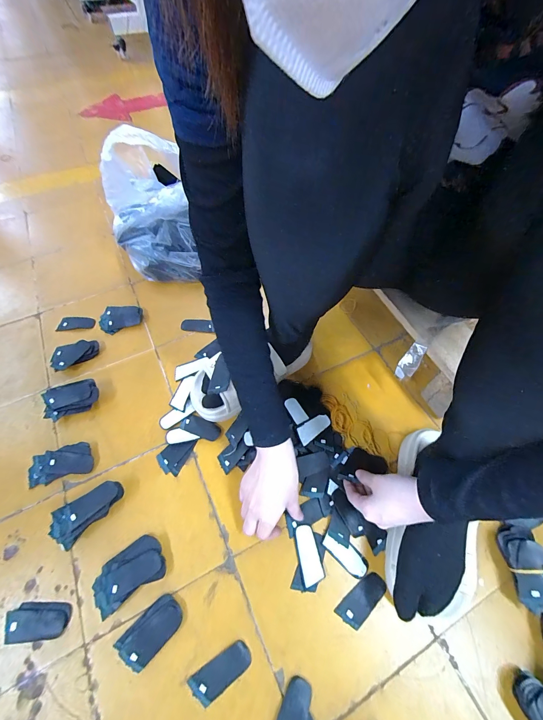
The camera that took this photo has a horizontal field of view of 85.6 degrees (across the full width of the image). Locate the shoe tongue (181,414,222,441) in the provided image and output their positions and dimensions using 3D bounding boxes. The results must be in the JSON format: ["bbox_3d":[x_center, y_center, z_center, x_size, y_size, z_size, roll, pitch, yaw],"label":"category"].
[{"bbox_3d":[-0.123,0.117,0.510,0.068,0.008,0.031,17,62,11],"label":"shoe tongue"}]

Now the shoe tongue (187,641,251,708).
[{"bbox_3d":[-0.061,0.381,0.359,0.074,0.006,0.032,-29,63,-15],"label":"shoe tongue"}]

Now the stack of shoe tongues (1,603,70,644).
[{"bbox_3d":[-0.302,0.337,0.377,0.075,0.007,0.039,-2,60,0],"label":"stack of shoe tongues"}]

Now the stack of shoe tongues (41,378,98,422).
[{"bbox_3d":[-0.352,0.069,0.517,0.088,0.036,0.050,-16,61,-8],"label":"stack of shoe tongues"}]

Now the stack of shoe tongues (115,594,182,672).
[{"bbox_3d":[-0.153,0.345,0.372,0.077,0.007,0.044,-39,66,-19],"label":"stack of shoe tongues"}]

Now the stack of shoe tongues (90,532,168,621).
[{"bbox_3d":[-0.197,0.290,0.399,0.098,0.021,0.059,-29,63,-15],"label":"stack of shoe tongues"}]

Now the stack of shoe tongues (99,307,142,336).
[{"bbox_3d":[-0.321,-0.088,0.624,0.085,0.020,0.056,-12,60,-5],"label":"stack of shoe tongues"}]

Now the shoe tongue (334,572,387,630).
[{"bbox_3d":[0.124,0.324,0.398,0.074,0.004,0.033,-37,66,-19],"label":"shoe tongue"}]

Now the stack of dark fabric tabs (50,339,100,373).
[{"bbox_3d":[-0.383,-0.012,0.573,0.082,0.022,0.049,-29,63,-15],"label":"stack of dark fabric tabs"}]

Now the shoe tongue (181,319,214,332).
[{"bbox_3d":[-0.159,-0.074,0.627,0.064,0.008,0.031,1,60,2],"label":"shoe tongue"}]

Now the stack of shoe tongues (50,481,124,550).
[{"bbox_3d":[-0.272,0.220,0.432,0.102,0.033,0.044,-41,67,-20],"label":"stack of shoe tongues"}]

